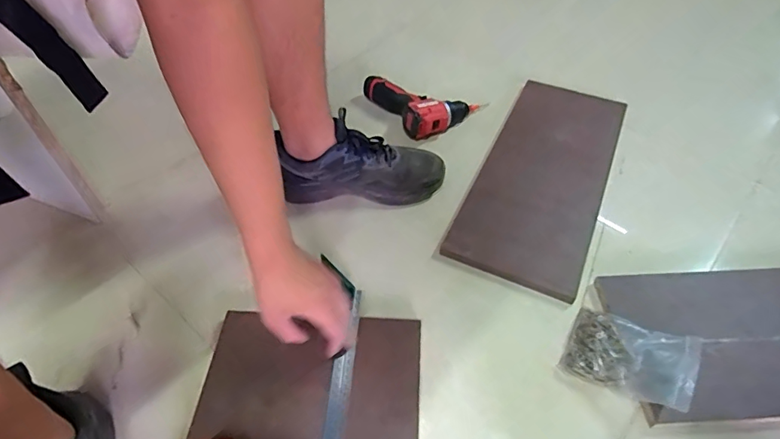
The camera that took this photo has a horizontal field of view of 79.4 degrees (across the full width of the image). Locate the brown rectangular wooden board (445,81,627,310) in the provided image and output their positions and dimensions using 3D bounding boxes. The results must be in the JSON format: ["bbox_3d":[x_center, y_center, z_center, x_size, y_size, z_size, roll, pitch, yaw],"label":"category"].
[{"bbox_3d":[0.267,-0.089,0.805,0.194,0.031,0.471,23,58,12],"label":"brown rectangular wooden board"}]

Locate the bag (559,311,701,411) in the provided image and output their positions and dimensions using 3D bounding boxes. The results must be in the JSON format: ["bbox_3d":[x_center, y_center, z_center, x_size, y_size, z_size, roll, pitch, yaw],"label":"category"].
[{"bbox_3d":[0.297,0.165,0.585,0.135,0.064,0.113,28,56,23],"label":"bag"}]

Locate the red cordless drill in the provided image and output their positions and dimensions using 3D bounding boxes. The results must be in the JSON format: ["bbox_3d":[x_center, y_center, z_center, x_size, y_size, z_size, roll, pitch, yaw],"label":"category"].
[{"bbox_3d":[0.064,-0.243,0.926,0.150,0.065,0.194,-27,55,-20],"label":"red cordless drill"}]

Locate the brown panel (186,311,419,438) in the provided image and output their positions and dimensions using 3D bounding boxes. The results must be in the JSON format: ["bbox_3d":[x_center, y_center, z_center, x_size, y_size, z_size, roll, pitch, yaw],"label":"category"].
[{"bbox_3d":[-0.100,0.246,0.534,0.258,0.017,0.294,2,50,3],"label":"brown panel"}]

